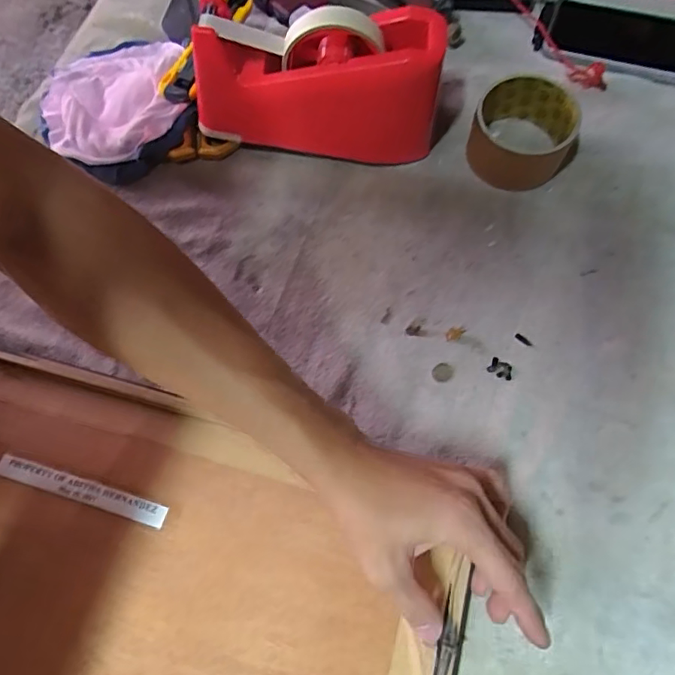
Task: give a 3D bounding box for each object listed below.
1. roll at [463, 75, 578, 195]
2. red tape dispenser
[{"bbox_3d":[0.157,-0.174,0.446,0.080,0.057,0.080,-1,68,1],"label":"roll"},{"bbox_3d":[-0.021,-0.211,0.437,0.210,0.114,0.062,3,68,3],"label":"red tape dispenser"}]

